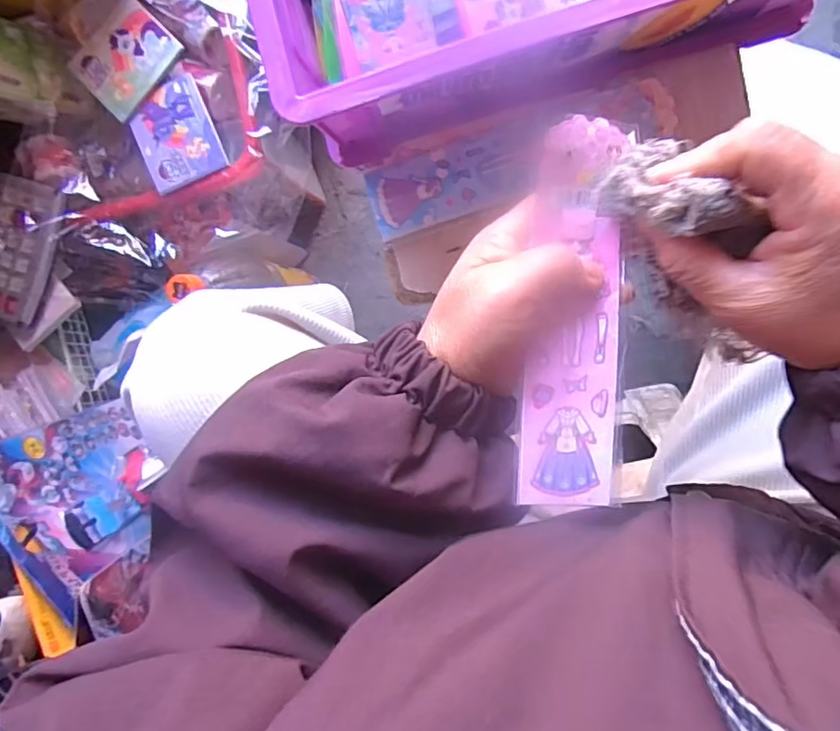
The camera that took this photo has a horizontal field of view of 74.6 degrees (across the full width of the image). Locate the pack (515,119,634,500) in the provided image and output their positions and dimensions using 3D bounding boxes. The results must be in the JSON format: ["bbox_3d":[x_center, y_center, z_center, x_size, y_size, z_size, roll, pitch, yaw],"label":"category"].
[{"bbox_3d":[0.072,-0.022,0.255,0.045,0.010,0.174,1,93,-1],"label":"pack"}]

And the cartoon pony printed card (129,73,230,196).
[{"bbox_3d":[-0.227,-0.215,0.515,0.070,0.014,0.088,-20,92,10],"label":"cartoon pony printed card"}]

